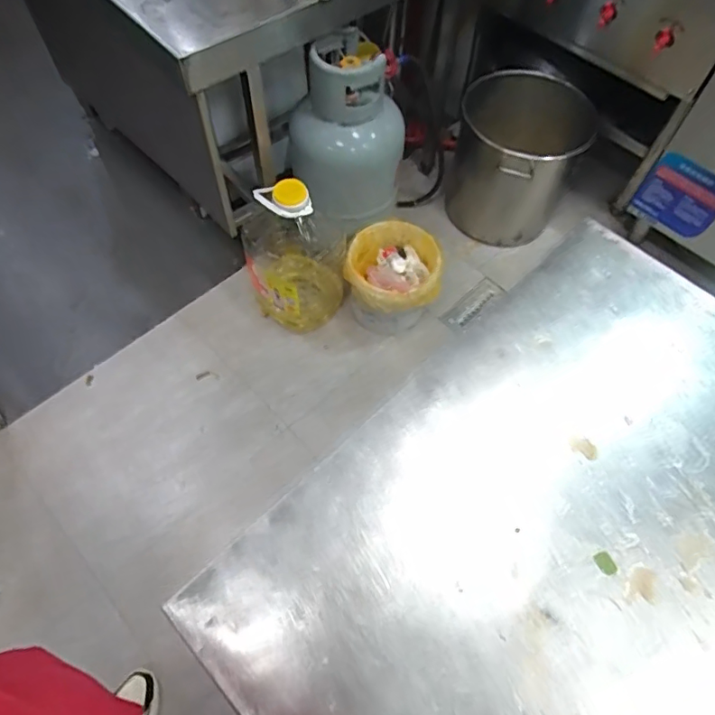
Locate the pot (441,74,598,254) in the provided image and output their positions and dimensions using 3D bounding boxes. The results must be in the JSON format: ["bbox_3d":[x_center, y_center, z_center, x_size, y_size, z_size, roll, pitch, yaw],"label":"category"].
[{"bbox_3d":[0.511,-0.644,1.740,0.379,0.407,0.375,1,59,-2],"label":"pot"}]

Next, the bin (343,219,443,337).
[{"bbox_3d":[0.098,-0.227,1.613,0.266,0.267,0.287,-2,59,-4],"label":"bin"}]

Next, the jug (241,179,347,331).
[{"bbox_3d":[-0.179,-0.282,1.507,0.277,0.478,0.254,-2,59,-4],"label":"jug"}]

